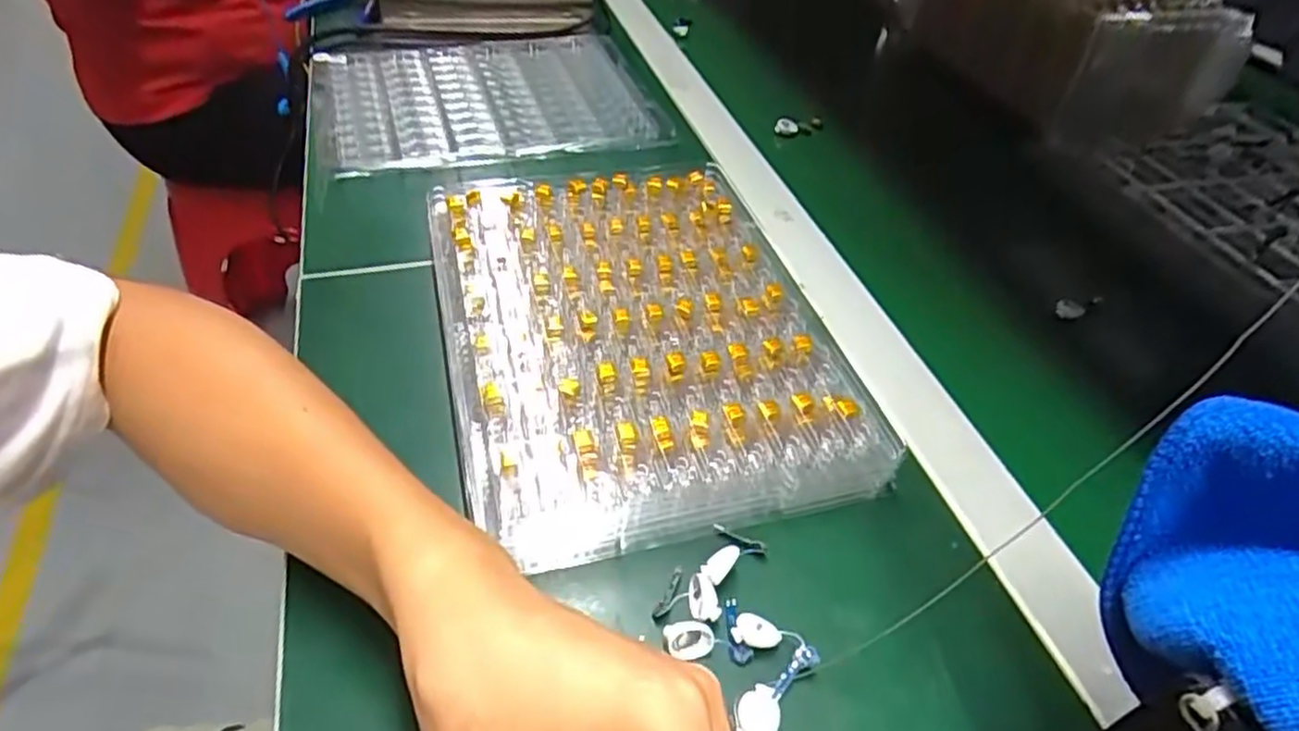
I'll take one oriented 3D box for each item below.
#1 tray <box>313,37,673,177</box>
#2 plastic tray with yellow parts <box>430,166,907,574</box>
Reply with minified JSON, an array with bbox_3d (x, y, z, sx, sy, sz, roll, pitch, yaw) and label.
[{"bbox_3d":[-0.130,-0.219,0.583,0.251,0.026,0.179,-11,47,-16],"label":"tray"},{"bbox_3d":[-0.010,-0.024,0.391,0.193,0.023,0.252,-9,47,-14],"label":"plastic tray with yellow parts"}]

